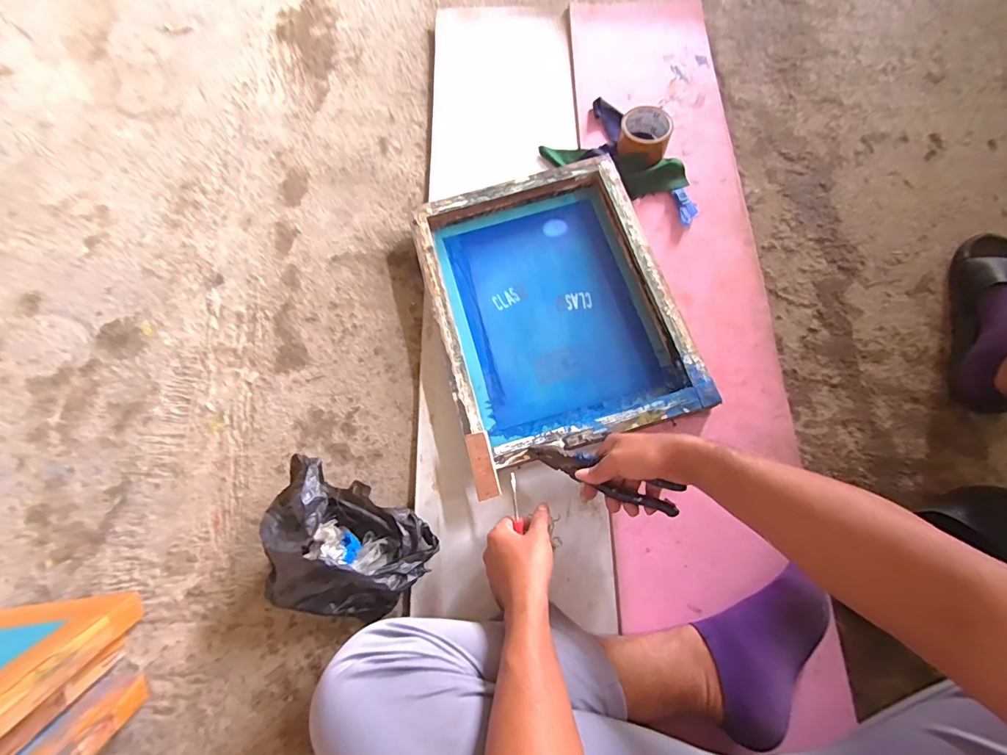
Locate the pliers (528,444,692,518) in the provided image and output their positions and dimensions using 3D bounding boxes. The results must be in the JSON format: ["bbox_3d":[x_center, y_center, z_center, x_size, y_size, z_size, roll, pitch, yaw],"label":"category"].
[{"bbox_3d":[0.125,0.121,0.568,0.191,0.023,0.036,19,74,18],"label":"pliers"}]

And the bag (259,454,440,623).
[{"bbox_3d":[-0.208,0.221,0.580,0.203,0.138,0.152,27,75,10],"label":"bag"}]

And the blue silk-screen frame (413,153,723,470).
[{"bbox_3d":[0.073,-0.116,0.711,0.353,0.046,0.452,-15,72,-3],"label":"blue silk-screen frame"}]

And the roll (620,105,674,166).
[{"bbox_3d":[0.250,-0.427,0.802,0.089,0.047,0.088,19,74,8],"label":"roll"}]

